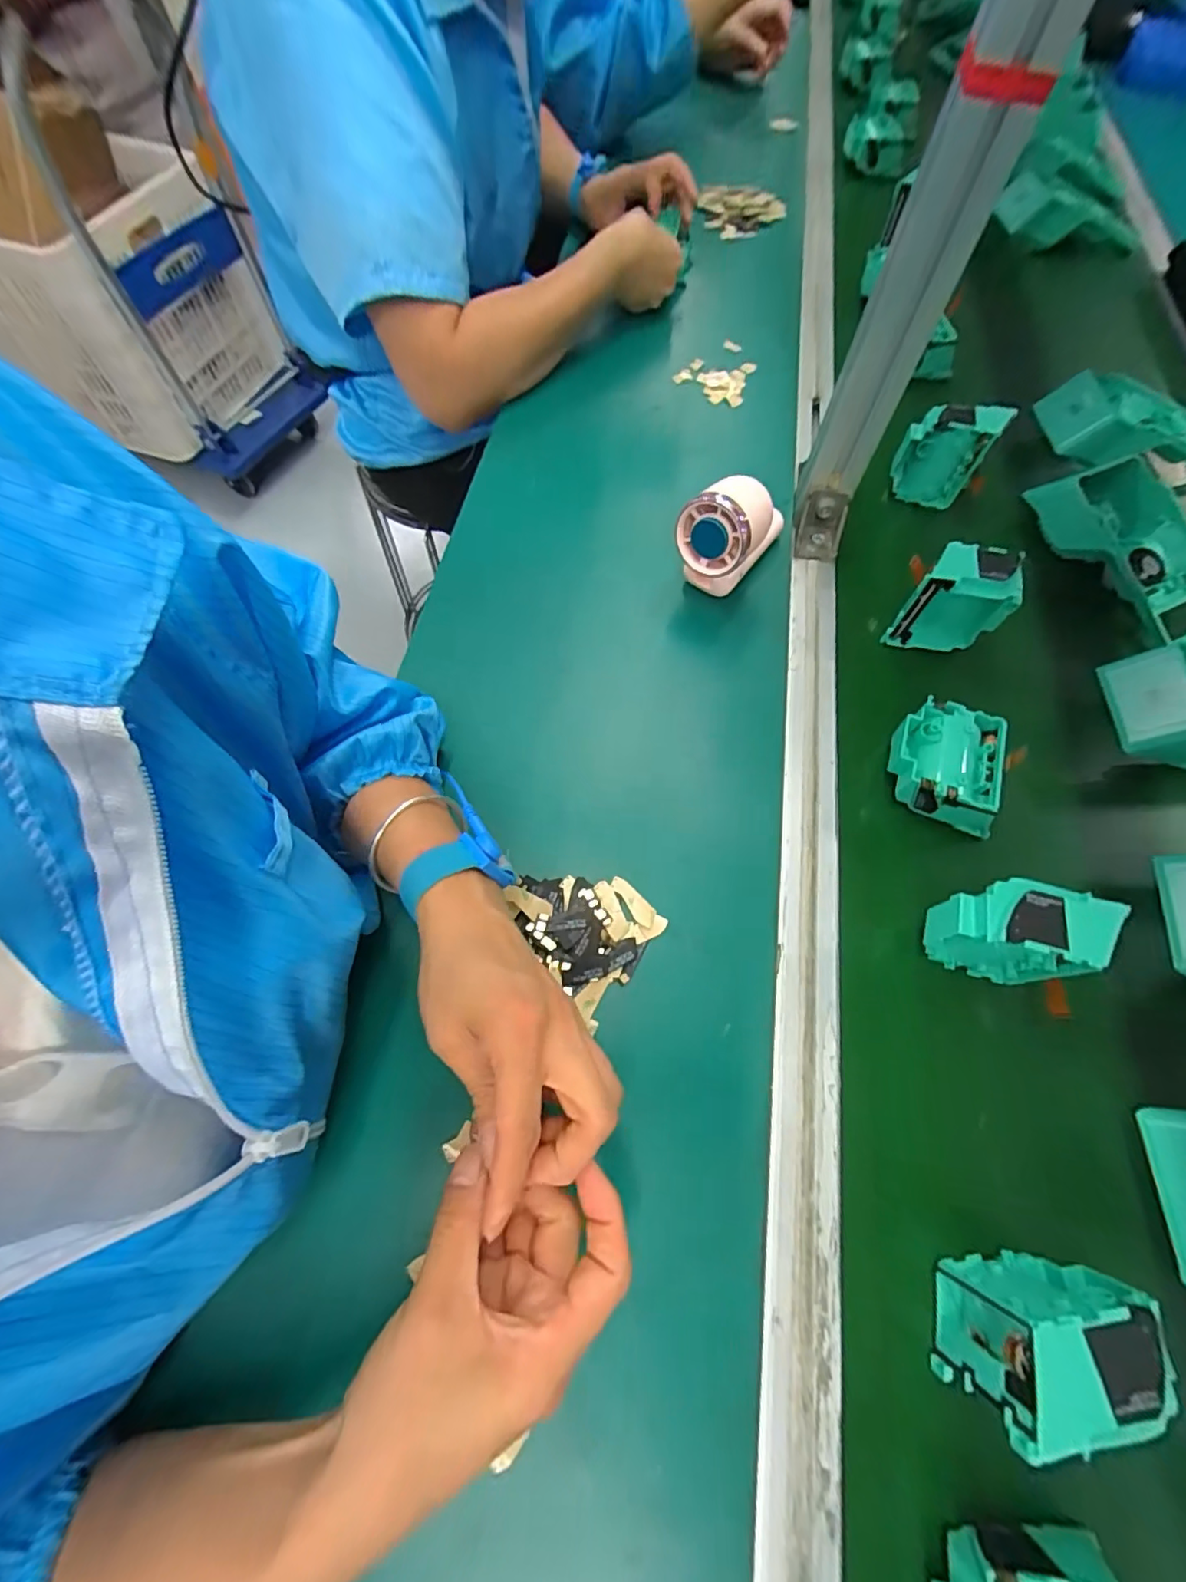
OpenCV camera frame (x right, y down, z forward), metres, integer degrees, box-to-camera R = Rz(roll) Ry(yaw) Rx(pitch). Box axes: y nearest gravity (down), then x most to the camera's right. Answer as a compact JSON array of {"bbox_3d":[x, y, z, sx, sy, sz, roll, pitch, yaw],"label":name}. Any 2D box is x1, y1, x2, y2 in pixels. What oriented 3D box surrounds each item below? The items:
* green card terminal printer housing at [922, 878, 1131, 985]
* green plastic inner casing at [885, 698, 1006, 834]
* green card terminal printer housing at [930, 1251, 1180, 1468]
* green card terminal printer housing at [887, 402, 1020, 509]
[{"bbox_3d":[0.241,0.084,0.335,0.079,0.083,0.042,15,66,6],"label":"green card terminal printer housing"},{"bbox_3d":[0.245,-0.015,0.400,0.071,0.052,0.081,12,65,4],"label":"green plastic inner casing"},{"bbox_3d":[0.203,0.246,0.257,0.079,0.081,0.044,-5,65,-4],"label":"green card terminal printer housing"},{"bbox_3d":[0.315,-0.303,0.518,0.070,0.090,0.050,32,68,13],"label":"green card terminal printer housing"}]

